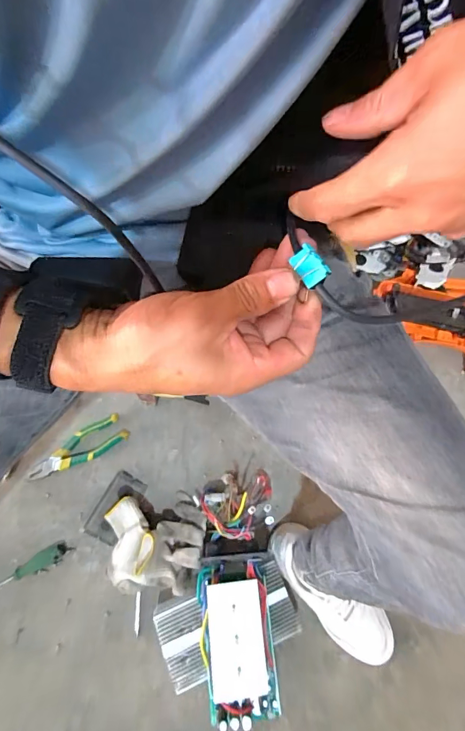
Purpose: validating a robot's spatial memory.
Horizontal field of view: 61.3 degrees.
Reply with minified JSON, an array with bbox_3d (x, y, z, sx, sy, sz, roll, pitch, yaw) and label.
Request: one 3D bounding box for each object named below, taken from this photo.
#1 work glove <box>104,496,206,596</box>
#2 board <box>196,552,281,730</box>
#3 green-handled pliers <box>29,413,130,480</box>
[{"bbox_3d":[-0.139,0.316,0.693,0.177,0.060,0.154,2,70,0],"label":"work glove"},{"bbox_3d":[0.007,0.417,0.603,0.116,0.045,0.226,-3,72,-5],"label":"board"},{"bbox_3d":[-0.304,0.165,0.773,0.193,0.015,0.060,-28,76,-12],"label":"green-handled pliers"}]

